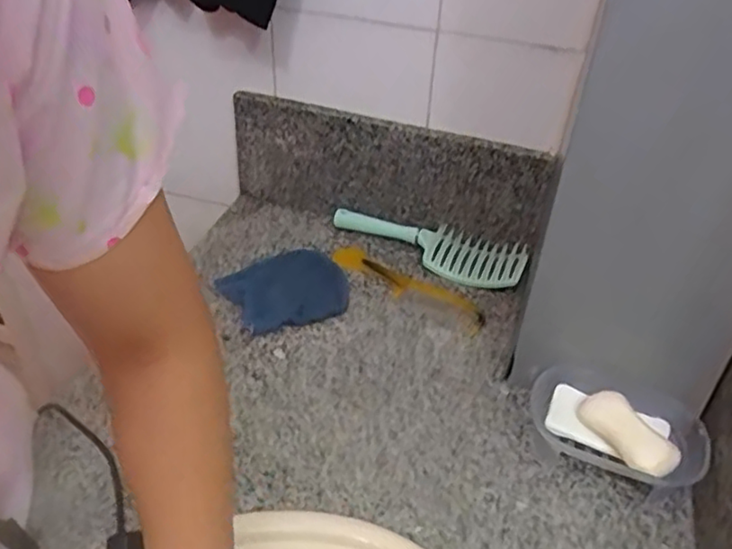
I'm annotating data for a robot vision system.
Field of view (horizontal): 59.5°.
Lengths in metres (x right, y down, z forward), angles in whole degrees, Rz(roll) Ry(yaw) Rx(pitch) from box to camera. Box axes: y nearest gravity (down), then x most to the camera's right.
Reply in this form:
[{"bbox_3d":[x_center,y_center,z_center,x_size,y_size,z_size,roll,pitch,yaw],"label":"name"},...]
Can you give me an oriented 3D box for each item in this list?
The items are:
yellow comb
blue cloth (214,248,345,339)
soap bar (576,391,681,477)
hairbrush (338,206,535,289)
[{"bbox_3d":[0.050,0.011,0.785,0.211,0.007,0.049,26,45,24],"label":"yellow comb"},{"bbox_3d":[-0.095,0.014,0.753,0.143,0.017,0.117,-16,44,-22],"label":"blue cloth"},{"bbox_3d":[0.233,0.139,0.567,0.041,0.018,0.089,-18,44,-23],"label":"soap bar"},{"bbox_3d":[0.076,-0.036,0.819,0.248,0.033,0.070,17,42,14],"label":"hairbrush"}]

